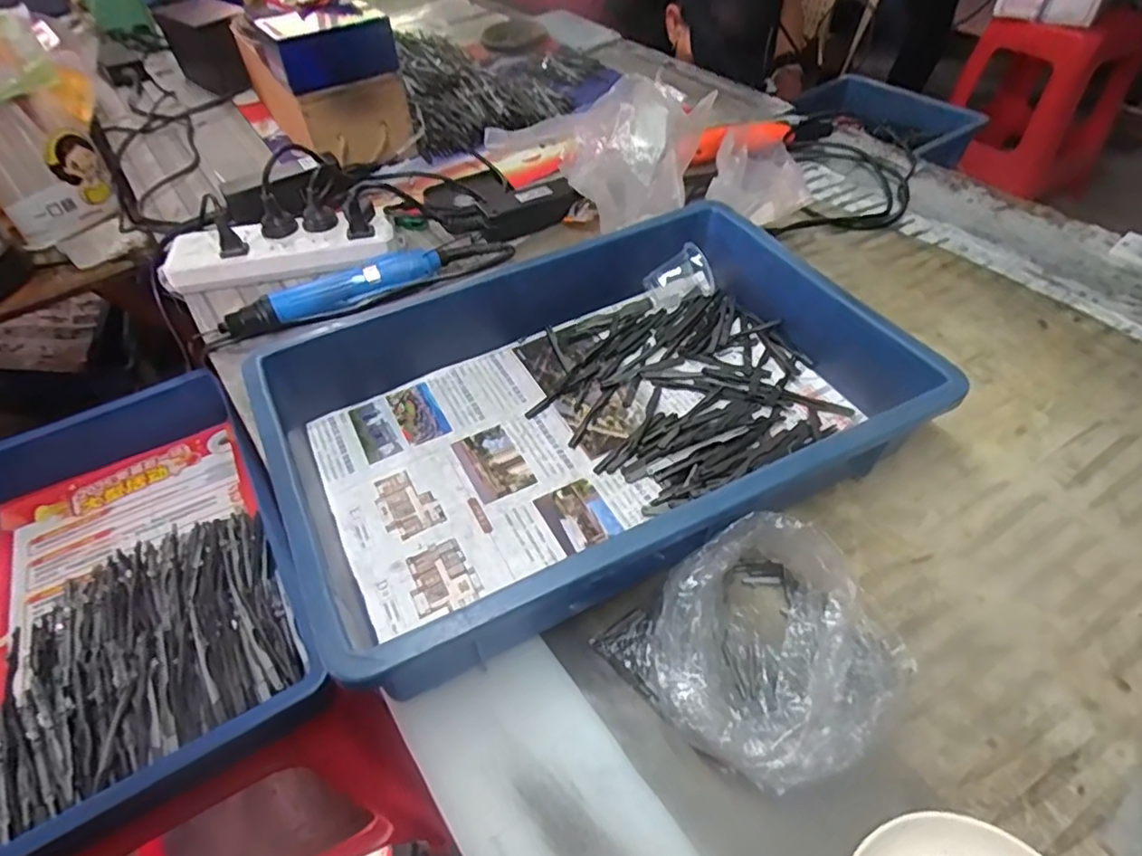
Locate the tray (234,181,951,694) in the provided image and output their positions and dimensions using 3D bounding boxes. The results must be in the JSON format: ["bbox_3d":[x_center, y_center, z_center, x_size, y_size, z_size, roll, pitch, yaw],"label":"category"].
[{"bbox_3d":[0.016,-0.022,0.462,0.433,0.073,0.285,-21,51,-18],"label":"tray"}]

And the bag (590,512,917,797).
[{"bbox_3d":[0.113,0.121,0.351,0.153,0.051,0.124,-21,52,-18],"label":"bag"}]

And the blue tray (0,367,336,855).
[{"bbox_3d":[-0.418,0.146,0.578,0.293,0.094,0.436,-26,53,-22],"label":"blue tray"}]

